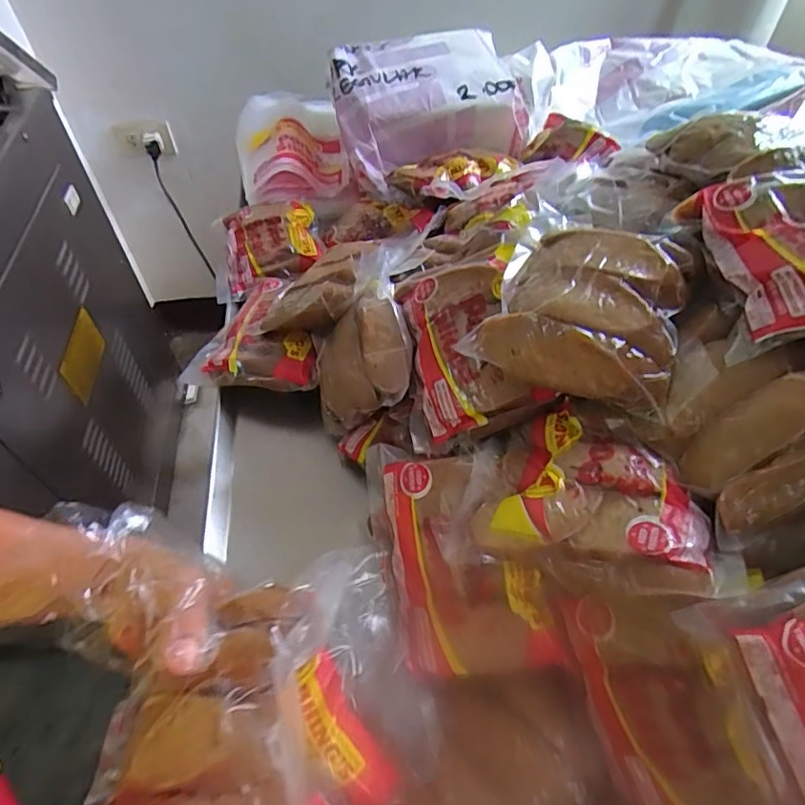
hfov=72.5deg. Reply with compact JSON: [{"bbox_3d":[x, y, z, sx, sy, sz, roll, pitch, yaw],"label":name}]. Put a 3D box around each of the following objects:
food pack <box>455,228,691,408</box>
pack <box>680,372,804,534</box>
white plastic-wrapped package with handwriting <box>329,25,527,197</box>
[{"bbox_3d":[0.111,-0.063,0.338,0.115,0.047,0.117,21,56,16],"label":"food pack"},{"bbox_3d":[0.189,0.024,0.268,0.085,0.048,0.047,-46,37,20],"label":"pack"},{"bbox_3d":[0.029,-0.367,0.666,0.235,0.074,0.200,-13,54,-9],"label":"white plastic-wrapped package with handwriting"}]

